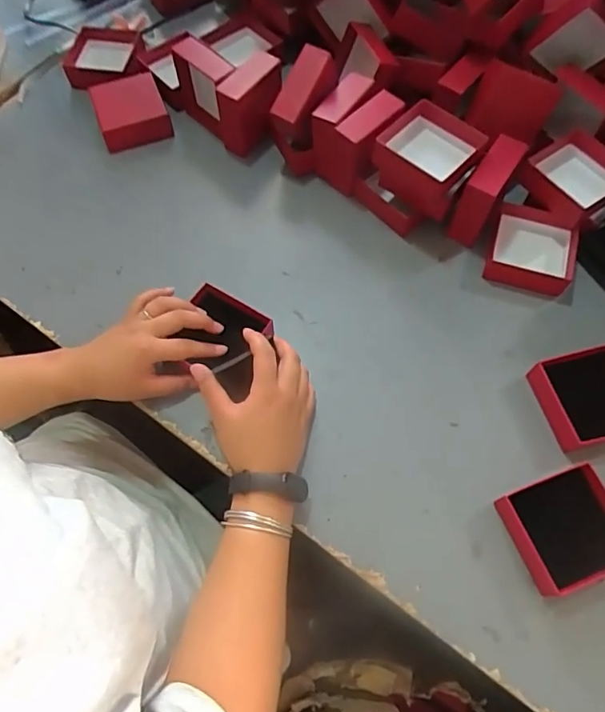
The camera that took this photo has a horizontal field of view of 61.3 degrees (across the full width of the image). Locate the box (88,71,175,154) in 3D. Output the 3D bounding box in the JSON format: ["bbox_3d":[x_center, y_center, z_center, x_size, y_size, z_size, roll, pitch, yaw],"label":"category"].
[{"bbox_3d":[-0.225,-0.318,0.675,0.092,0.046,0.084,-15,65,-8],"label":"box"}]

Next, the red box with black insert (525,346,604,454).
[{"bbox_3d":[0.283,0.042,0.504,0.088,0.035,0.088,-14,65,-7],"label":"red box with black insert"}]

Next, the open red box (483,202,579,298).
[{"bbox_3d":[0.264,-0.119,0.582,0.096,0.031,0.096,19,65,9],"label":"open red box"}]

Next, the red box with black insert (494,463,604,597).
[{"bbox_3d":[0.232,0.154,0.456,0.092,0.036,0.091,-19,65,-9],"label":"red box with black insert"}]

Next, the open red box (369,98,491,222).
[{"bbox_3d":[0.140,-0.219,0.573,0.096,0.064,0.101,35,70,15],"label":"open red box"}]

